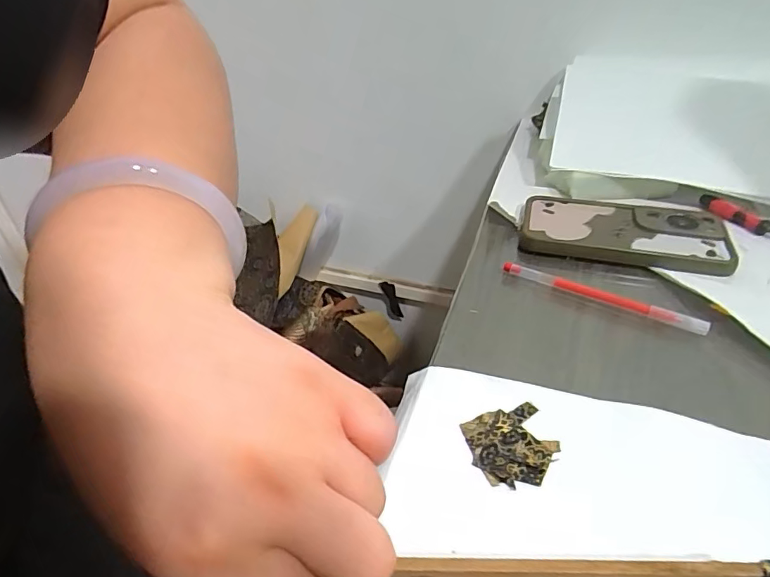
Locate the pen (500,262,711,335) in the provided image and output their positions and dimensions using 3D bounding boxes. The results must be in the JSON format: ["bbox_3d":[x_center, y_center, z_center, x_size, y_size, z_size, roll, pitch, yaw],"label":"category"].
[{"bbox_3d":[0.157,0.007,0.359,0.141,0.015,0.007,21,45,27],"label":"pen"}]

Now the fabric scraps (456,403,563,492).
[{"bbox_3d":[0.070,0.087,0.267,0.047,0.005,0.045,-14,41,-7],"label":"fabric scraps"}]

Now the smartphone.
[{"bbox_3d":[0.201,-0.047,0.416,0.160,0.020,0.078,11,41,16],"label":"smartphone"}]

